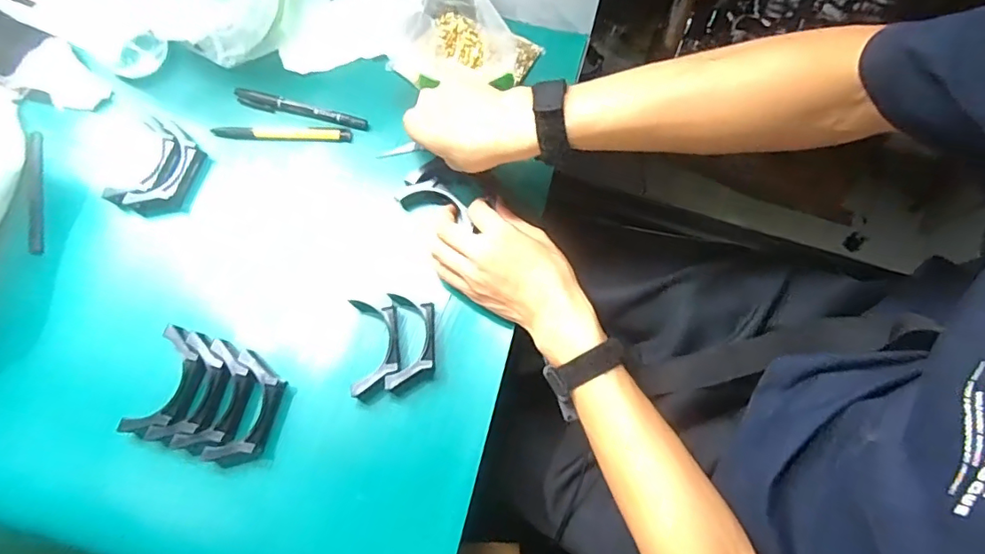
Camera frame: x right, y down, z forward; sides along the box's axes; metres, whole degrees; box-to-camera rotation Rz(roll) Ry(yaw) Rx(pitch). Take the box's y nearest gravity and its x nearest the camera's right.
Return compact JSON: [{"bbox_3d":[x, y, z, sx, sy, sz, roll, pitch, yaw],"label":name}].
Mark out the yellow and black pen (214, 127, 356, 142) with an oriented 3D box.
[{"bbox_3d":[-0.209,-0.143,0.526,0.134,0.007,0.013,1,75,2],"label":"yellow and black pen"}]

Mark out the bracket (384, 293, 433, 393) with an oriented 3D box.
[{"bbox_3d":[-0.070,0.056,0.459,0.040,0.018,0.083,1,75,1],"label":"bracket"}]

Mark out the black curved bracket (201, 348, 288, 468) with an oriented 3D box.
[{"bbox_3d":[-0.204,0.113,0.447,0.044,0.020,0.093,13,76,5],"label":"black curved bracket"}]

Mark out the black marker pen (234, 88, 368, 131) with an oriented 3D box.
[{"bbox_3d":[-0.191,-0.166,0.530,0.135,0.008,0.017,14,76,5],"label":"black marker pen"}]

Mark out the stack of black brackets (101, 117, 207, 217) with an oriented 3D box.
[{"bbox_3d":[-0.321,-0.103,0.511,0.061,0.025,0.090,21,77,7],"label":"stack of black brackets"}]

